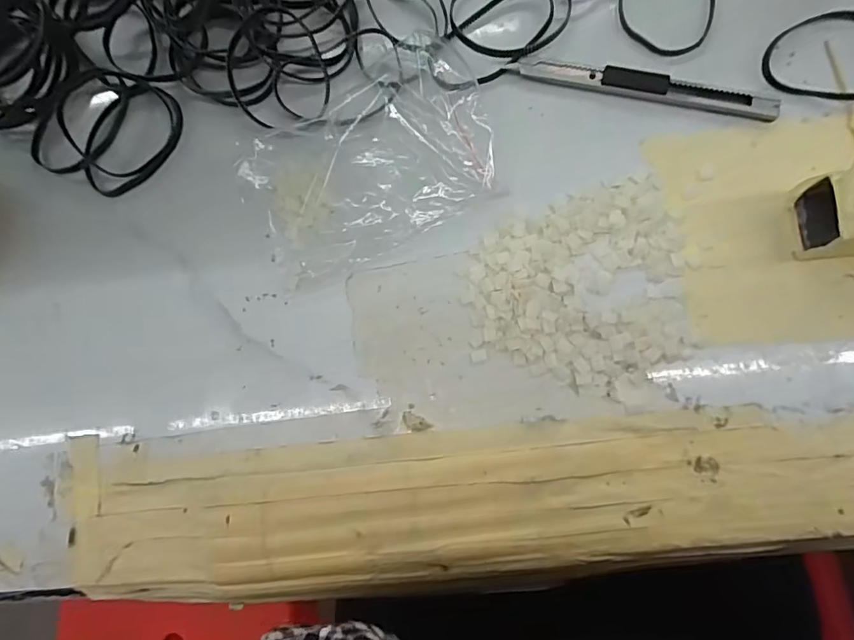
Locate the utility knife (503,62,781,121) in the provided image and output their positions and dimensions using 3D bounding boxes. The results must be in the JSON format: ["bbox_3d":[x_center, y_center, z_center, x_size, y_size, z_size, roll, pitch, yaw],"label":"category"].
[{"bbox_3d":[0.108,-0.118,0.254,0.130,0.007,0.014,12,85,8],"label":"utility knife"}]

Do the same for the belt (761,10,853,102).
[{"bbox_3d":[0.203,-0.131,0.246,0.071,0.004,0.049,-1,83,6],"label":"belt"}]

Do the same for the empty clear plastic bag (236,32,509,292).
[{"bbox_3d":[-0.031,-0.088,0.259,0.129,0.017,0.105,-24,81,3],"label":"empty clear plastic bag"}]

